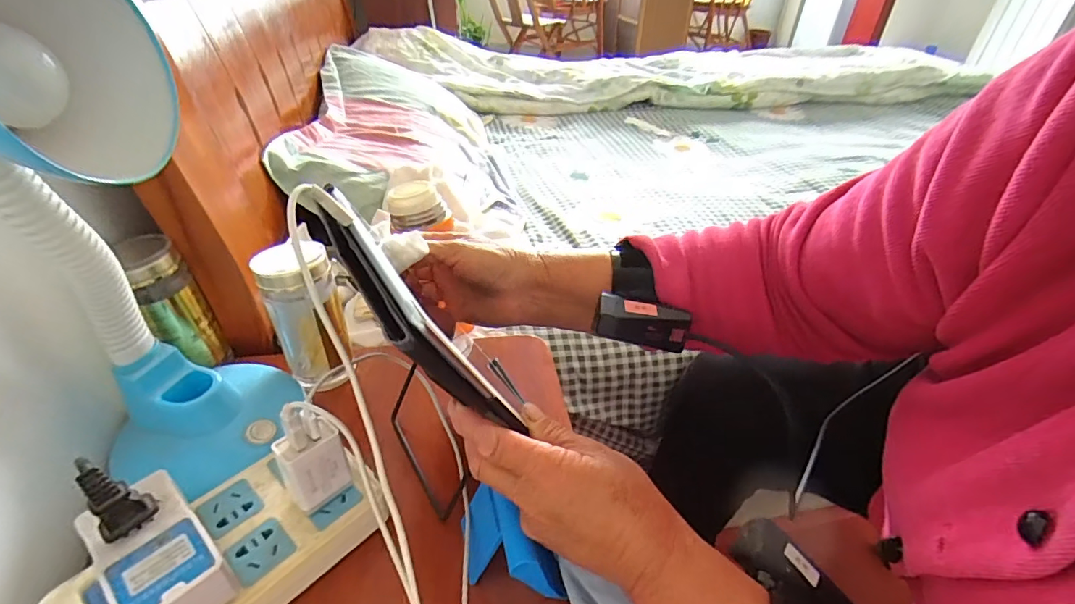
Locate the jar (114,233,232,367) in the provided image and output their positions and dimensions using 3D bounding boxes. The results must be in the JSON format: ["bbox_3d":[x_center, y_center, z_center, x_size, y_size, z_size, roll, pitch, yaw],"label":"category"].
[{"bbox_3d":[-0.332,0.005,0.450,0.051,0.124,0.058,-25,45,-32],"label":"jar"}]

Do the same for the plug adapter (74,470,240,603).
[{"bbox_3d":[-0.220,0.147,0.288,0.091,0.040,0.051,29,44,30],"label":"plug adapter"}]

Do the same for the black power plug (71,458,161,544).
[{"bbox_3d":[-0.235,0.107,0.274,0.021,0.047,0.026,26,43,28],"label":"black power plug"}]

